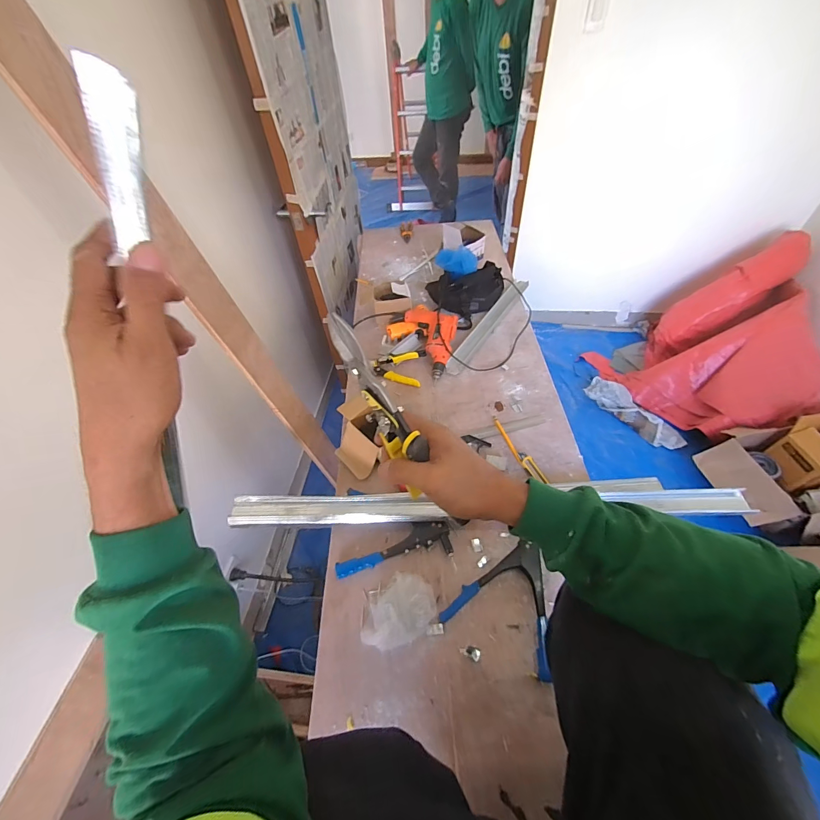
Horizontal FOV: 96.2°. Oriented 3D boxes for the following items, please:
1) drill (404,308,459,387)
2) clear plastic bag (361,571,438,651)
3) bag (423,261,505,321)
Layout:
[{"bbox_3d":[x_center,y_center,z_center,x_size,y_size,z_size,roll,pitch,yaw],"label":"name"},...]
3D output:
[{"bbox_3d":[0.087,-0.235,1.162,0.154,0.102,0.244,-18,51,-11],"label":"drill"},{"bbox_3d":[-0.025,0.381,0.699,0.153,0.061,0.115,-39,58,-25],"label":"clear plastic bag"},{"bbox_3d":[0.197,-0.415,1.287,0.266,0.121,0.150,-2,50,2],"label":"bag"}]

